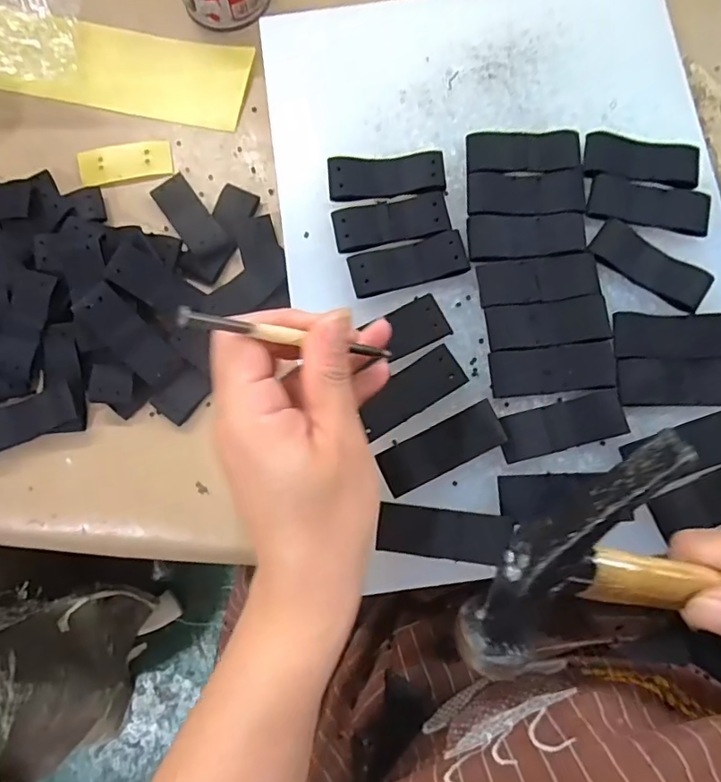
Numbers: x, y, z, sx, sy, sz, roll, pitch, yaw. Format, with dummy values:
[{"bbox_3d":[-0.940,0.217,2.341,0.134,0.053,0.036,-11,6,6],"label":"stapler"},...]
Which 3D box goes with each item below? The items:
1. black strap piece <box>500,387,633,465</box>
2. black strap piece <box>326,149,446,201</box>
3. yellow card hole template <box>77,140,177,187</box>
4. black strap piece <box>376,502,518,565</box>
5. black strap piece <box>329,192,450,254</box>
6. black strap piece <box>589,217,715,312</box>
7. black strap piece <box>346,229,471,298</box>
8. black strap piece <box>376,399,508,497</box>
[{"bbox_3d":[0.107,0.018,0.280,0.065,0.005,0.024,-15,78,-2],"label":"black strap piece"},{"bbox_3d":[0.016,-0.127,0.311,0.068,0.004,0.027,-5,79,-1],"label":"black strap piece"},{"bbox_3d":[-0.161,-0.157,0.359,0.063,0.004,0.029,-11,78,0],"label":"yellow card hole template"},{"bbox_3d":[0.044,0.073,0.268,0.064,0.009,0.024,6,78,2],"label":"black strap piece"},{"bbox_3d":[0.018,-0.098,0.305,0.066,0.004,0.026,-11,78,-1],"label":"black strap piece"},{"bbox_3d":[0.162,-0.071,0.296,0.065,0.005,0.027,36,81,8],"label":"black strap piece"},{"bbox_3d":[0.028,-0.072,0.299,0.066,0.004,0.028,-15,78,-2],"label":"black strap piece"},{"bbox_3d":[0.043,0.030,0.278,0.066,0.004,0.024,-27,82,0],"label":"black strap piece"}]

